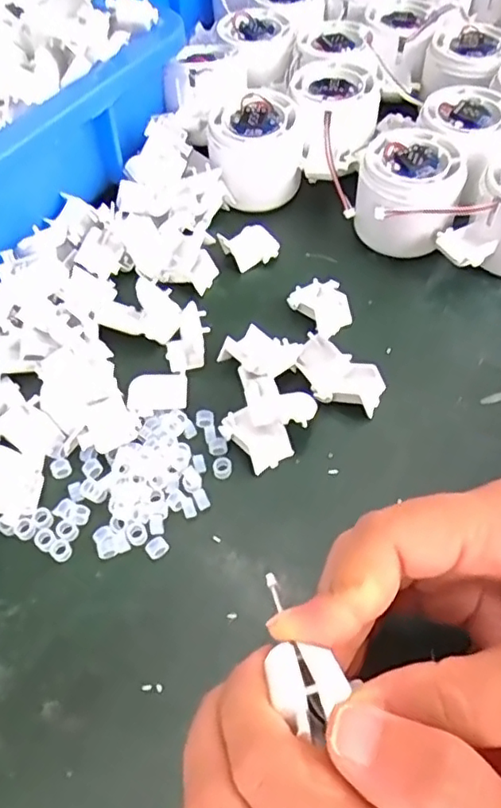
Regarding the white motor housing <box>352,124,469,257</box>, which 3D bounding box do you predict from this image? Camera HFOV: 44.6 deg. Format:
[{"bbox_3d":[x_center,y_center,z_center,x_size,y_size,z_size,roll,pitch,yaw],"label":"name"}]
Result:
[{"bbox_3d":[0.092,-0.122,0.358,0.055,0.051,0.055,15,58,11],"label":"white motor housing"}]

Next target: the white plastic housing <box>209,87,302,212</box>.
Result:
[{"bbox_3d":[0.003,-0.158,0.382,0.053,0.050,0.055,-5,56,-3],"label":"white plastic housing"}]

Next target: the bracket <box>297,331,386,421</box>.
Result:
[{"bbox_3d":[0.043,-0.013,0.309,0.048,0.015,0.027,33,62,21],"label":"bracket"}]

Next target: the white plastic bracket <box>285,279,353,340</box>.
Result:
[{"bbox_3d":[0.040,-0.055,0.338,0.027,0.013,0.032,-28,60,-17],"label":"white plastic bracket"}]

